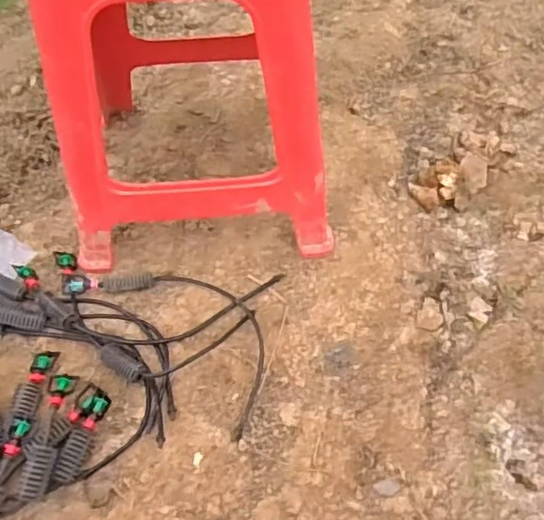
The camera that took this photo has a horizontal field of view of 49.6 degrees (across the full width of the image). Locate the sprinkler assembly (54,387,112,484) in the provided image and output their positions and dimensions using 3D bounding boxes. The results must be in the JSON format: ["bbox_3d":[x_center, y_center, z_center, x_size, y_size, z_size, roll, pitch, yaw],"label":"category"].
[{"bbox_3d":[-0.219,0.203,0.690,0.023,0.027,0.116,8,55,9],"label":"sprinkler assembly"}]

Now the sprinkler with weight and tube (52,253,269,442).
[{"bbox_3d":[-0.134,0.067,0.786,0.361,0.041,0.148,33,62,24],"label":"sprinkler with weight and tube"}]

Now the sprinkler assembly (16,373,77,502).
[{"bbox_3d":[-0.258,0.198,0.680,0.032,0.030,0.151,-1,54,3],"label":"sprinkler assembly"}]

